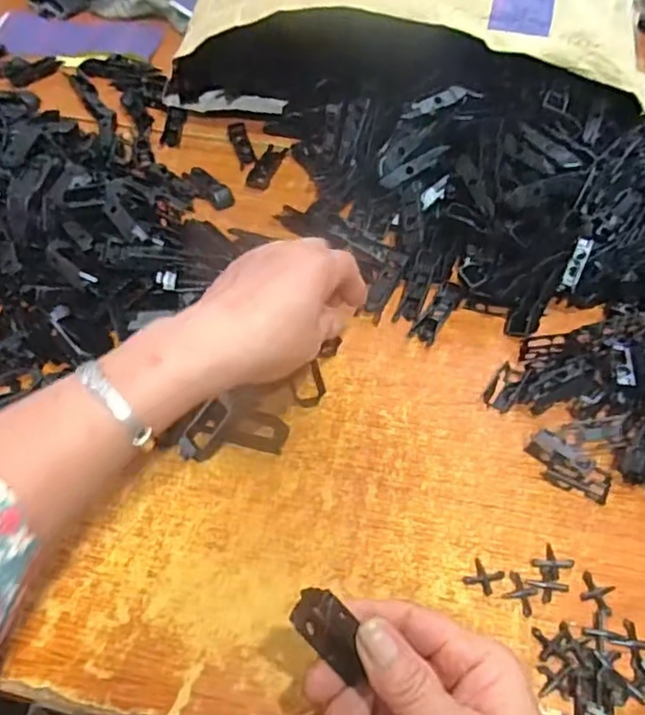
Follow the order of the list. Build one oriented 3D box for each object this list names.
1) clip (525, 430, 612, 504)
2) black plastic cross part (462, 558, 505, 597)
[{"bbox_3d":[0.155,0.069,0.390,0.054,0.013,0.027,37,58,26],"label":"clip"},{"bbox_3d":[0.091,0.124,0.350,0.017,0.004,0.018,32,56,23],"label":"black plastic cross part"}]

